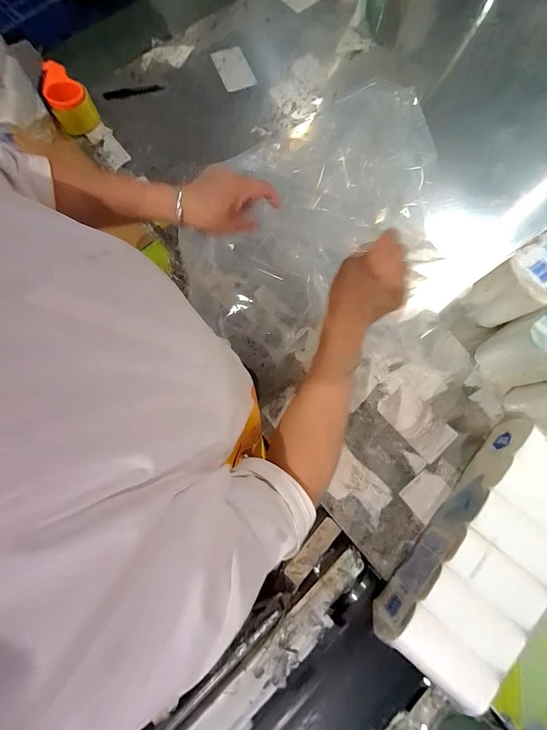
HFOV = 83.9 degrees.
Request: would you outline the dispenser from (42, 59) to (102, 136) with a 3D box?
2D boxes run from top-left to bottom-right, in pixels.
[{"bbox_3d":[-0.458,-0.588,0.669,0.090,0.059,0.149,-34,79,-7],"label":"dispenser"}]

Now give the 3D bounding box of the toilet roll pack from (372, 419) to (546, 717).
[{"bbox_3d":[0.320,0.276,0.457,0.137,0.094,0.374,40,81,8],"label":"toilet roll pack"}]

